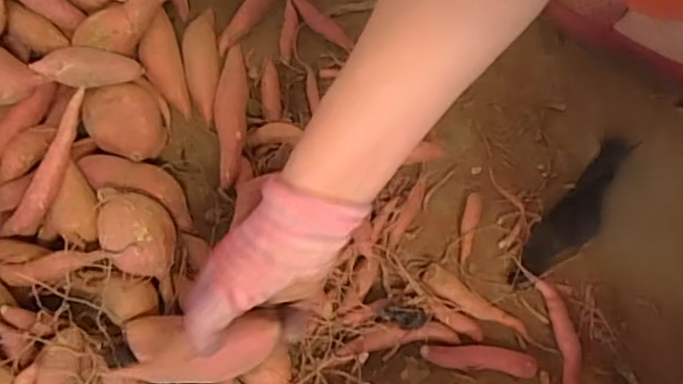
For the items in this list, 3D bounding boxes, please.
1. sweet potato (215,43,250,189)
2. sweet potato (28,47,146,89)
[{"bbox_3d":[-0.105,-0.081,0.597,0.028,0.033,0.165,-3,65,-3],"label":"sweet potato"},{"bbox_3d":[-0.228,-0.113,0.559,0.091,0.026,0.030,-1,64,-17],"label":"sweet potato"}]

